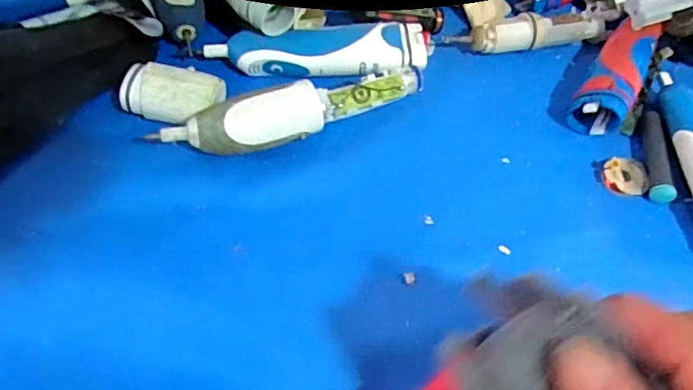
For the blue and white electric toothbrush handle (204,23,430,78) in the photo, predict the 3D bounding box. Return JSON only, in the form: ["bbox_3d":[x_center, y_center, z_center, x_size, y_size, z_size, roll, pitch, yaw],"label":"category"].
[{"bbox_3d":[-0.018,-0.094,0.359,0.141,0.025,0.030,1,55,-4],"label":"blue and white electric toothbrush handle"}]

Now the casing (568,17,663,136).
[{"bbox_3d":[0.183,-0.082,0.369,0.034,0.031,0.105,30,58,15],"label":"casing"}]

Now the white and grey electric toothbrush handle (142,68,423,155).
[{"bbox_3d":[-0.026,-0.048,0.323,0.162,0.034,0.025,-20,59,-18],"label":"white and grey electric toothbrush handle"}]

